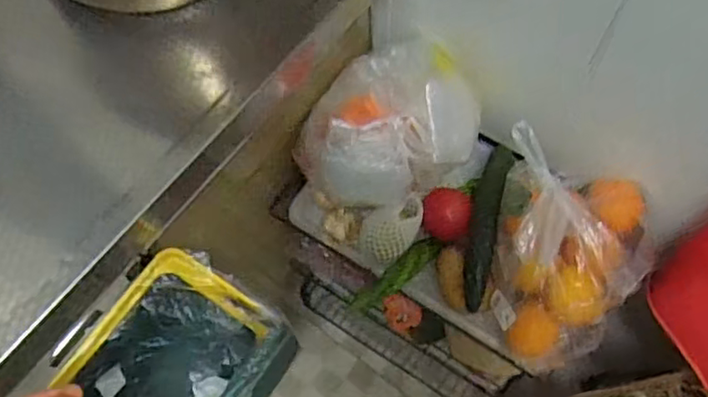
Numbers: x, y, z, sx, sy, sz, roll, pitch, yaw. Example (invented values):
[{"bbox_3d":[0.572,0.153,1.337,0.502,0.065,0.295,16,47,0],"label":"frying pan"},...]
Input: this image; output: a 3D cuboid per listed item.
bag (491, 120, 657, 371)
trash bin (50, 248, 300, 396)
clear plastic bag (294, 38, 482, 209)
[{"bbox_3d":[0.240,0.072,0.727,0.184,0.134,0.232,17,67,8],"label":"bag"},{"bbox_3d":[-0.192,0.213,0.678,0.164,0.172,0.244,32,69,14],"label":"trash bin"},{"bbox_3d":[0.037,-0.092,0.742,0.210,0.118,0.170,-27,68,-12],"label":"clear plastic bag"}]

